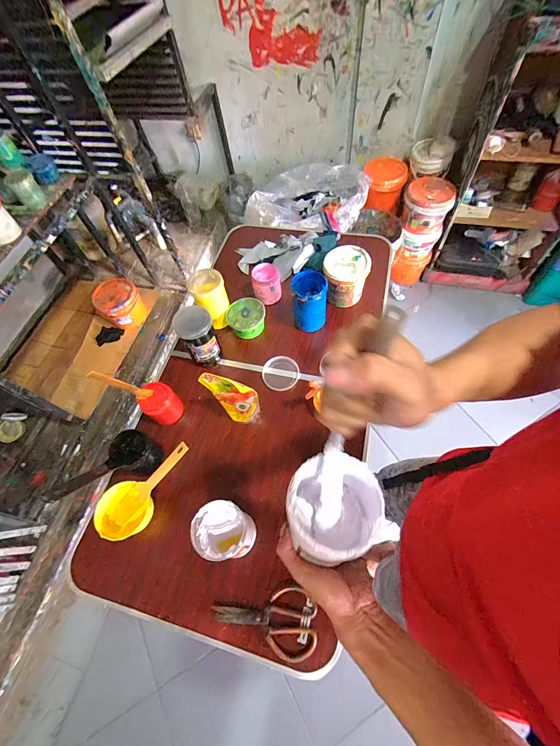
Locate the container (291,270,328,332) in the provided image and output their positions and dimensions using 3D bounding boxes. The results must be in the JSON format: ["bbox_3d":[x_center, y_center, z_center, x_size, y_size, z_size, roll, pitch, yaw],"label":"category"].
[{"bbox_3d":[0.085,-0.195,0.881,0.098,0.155,0.095,-10,61,0],"label":"container"}]

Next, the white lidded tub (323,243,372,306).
[{"bbox_3d":[0.187,-0.283,0.918,0.120,0.126,0.112,-2,61,4],"label":"white lidded tub"}]

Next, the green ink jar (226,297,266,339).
[{"bbox_3d":[-0.098,-0.161,0.925,0.105,0.060,0.103,-2,61,4],"label":"green ink jar"}]

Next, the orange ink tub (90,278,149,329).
[{"bbox_3d":[-0.852,-0.369,1.686,0.224,0.203,0.177,-39,65,-15],"label":"orange ink tub"}]

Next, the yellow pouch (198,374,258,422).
[{"bbox_3d":[-0.111,0.061,0.737,0.119,0.188,0.049,10,63,11],"label":"yellow pouch"}]

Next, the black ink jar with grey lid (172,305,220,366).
[{"bbox_3d":[-0.215,-0.096,0.838,0.091,0.161,0.091,-2,61,4],"label":"black ink jar with grey lid"}]

